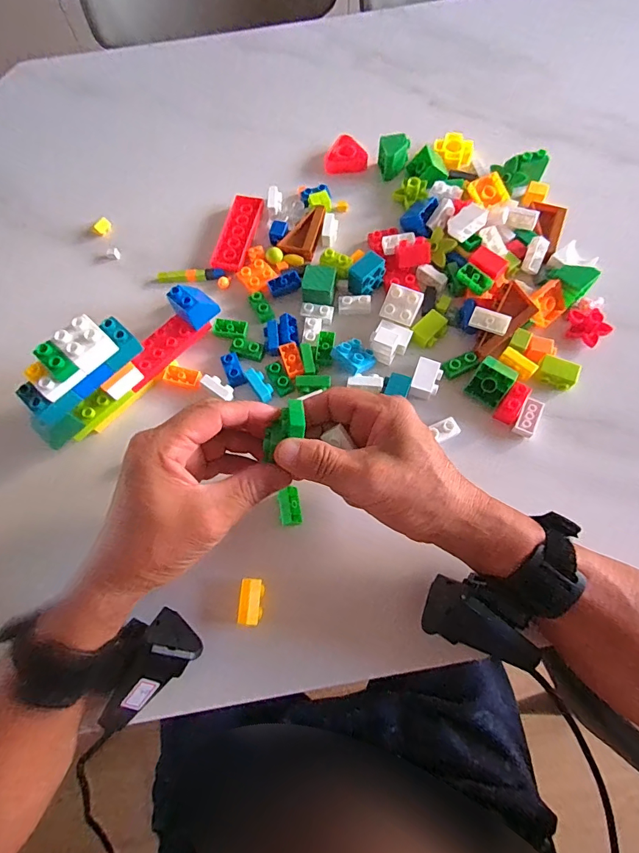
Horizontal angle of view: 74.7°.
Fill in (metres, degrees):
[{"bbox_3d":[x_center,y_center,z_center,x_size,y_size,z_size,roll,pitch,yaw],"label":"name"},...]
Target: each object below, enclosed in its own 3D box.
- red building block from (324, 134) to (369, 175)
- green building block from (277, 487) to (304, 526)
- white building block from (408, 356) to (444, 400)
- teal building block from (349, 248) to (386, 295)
[{"bbox_3d":[0.031,-0.314,0.484,0.049,0.017,0.040,-2,70,2],"label":"red building block"},{"bbox_3d":[-0.024,0.067,0.347,0.018,0.014,0.030,-9,69,-1],"label":"green building block"},{"bbox_3d":[0.097,-0.042,0.378,0.023,0.013,0.034,19,72,9],"label":"white building block"},{"bbox_3d":[0.046,-0.146,0.408,0.034,0.028,0.027,-41,73,-12],"label":"teal building block"}]

